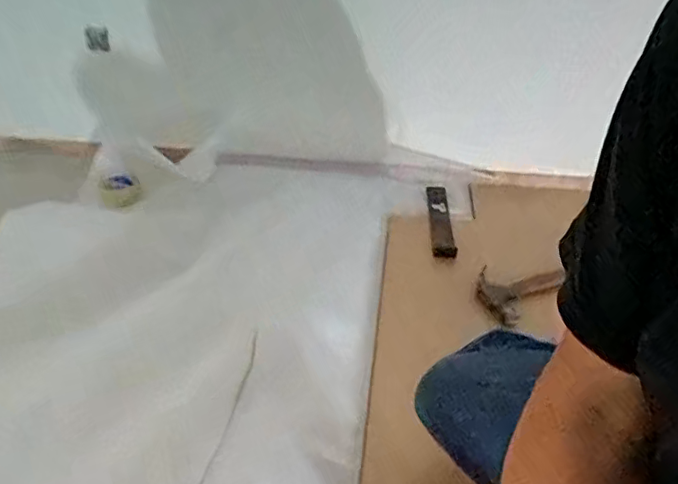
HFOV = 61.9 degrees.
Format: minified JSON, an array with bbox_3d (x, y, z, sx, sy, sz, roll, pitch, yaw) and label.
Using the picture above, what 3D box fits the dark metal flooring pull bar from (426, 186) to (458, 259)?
[{"bbox_3d":[0.254,-0.054,1.408,0.060,0.034,0.213,0,58,0],"label":"dark metal flooring pull bar"}]

